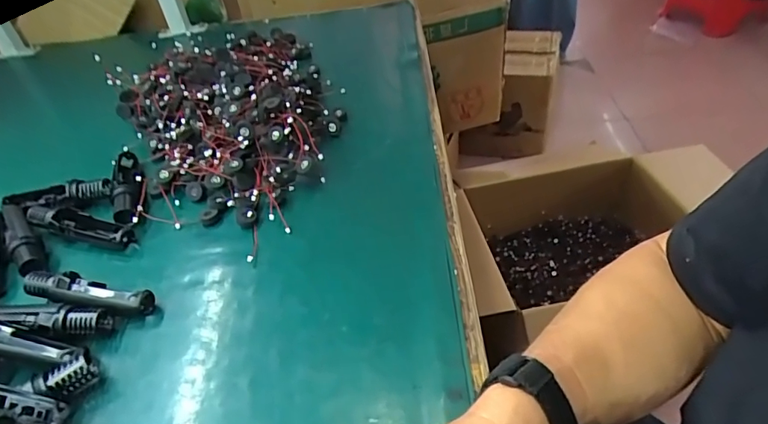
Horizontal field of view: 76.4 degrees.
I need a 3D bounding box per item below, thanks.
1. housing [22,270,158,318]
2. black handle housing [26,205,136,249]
[{"bbox_3d":[-0.269,0.075,0.441,0.120,0.031,0.029,8,45,16],"label":"housing"},{"bbox_3d":[-0.323,0.015,0.510,0.126,0.030,0.028,10,46,17],"label":"black handle housing"}]

